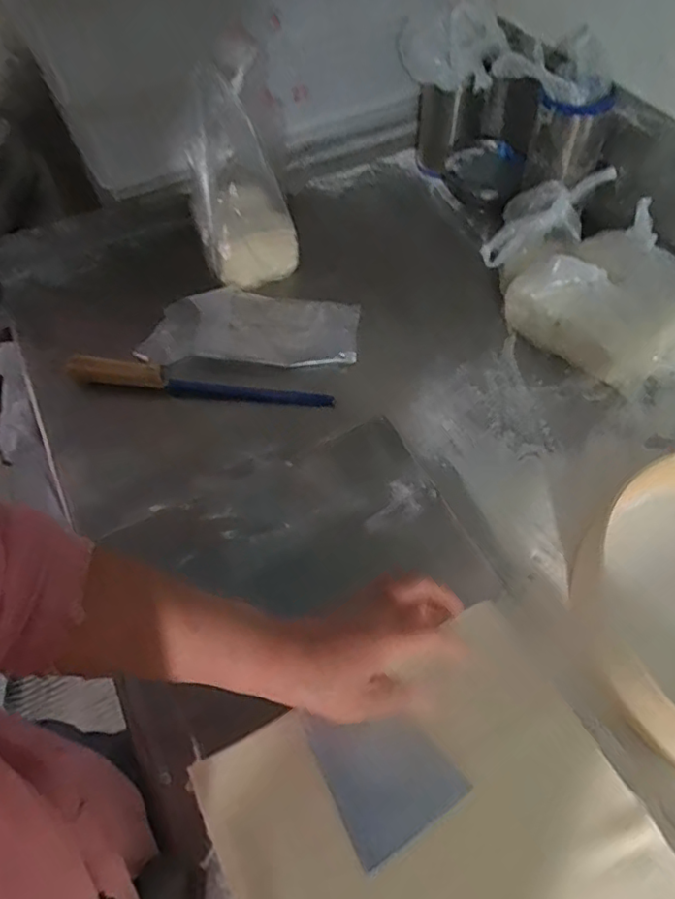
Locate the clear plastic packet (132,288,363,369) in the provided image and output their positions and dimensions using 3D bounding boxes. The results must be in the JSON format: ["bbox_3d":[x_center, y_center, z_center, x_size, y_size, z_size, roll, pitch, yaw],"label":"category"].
[{"bbox_3d":[-0.110,-0.156,0.738,0.274,0.030,0.126,-3,56,-2],"label":"clear plastic packet"}]

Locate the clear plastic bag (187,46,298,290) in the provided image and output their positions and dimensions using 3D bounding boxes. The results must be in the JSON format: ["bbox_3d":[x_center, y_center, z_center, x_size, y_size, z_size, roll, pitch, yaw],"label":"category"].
[{"bbox_3d":[-0.127,-0.355,0.764,0.131,0.281,0.072,-13,26,-9],"label":"clear plastic bag"}]

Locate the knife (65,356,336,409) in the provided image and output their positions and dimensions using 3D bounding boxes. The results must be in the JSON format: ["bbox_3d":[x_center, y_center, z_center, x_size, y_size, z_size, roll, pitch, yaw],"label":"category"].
[{"bbox_3d":[-0.163,-0.079,0.700,0.316,0.017,0.029,8,56,5],"label":"knife"}]

